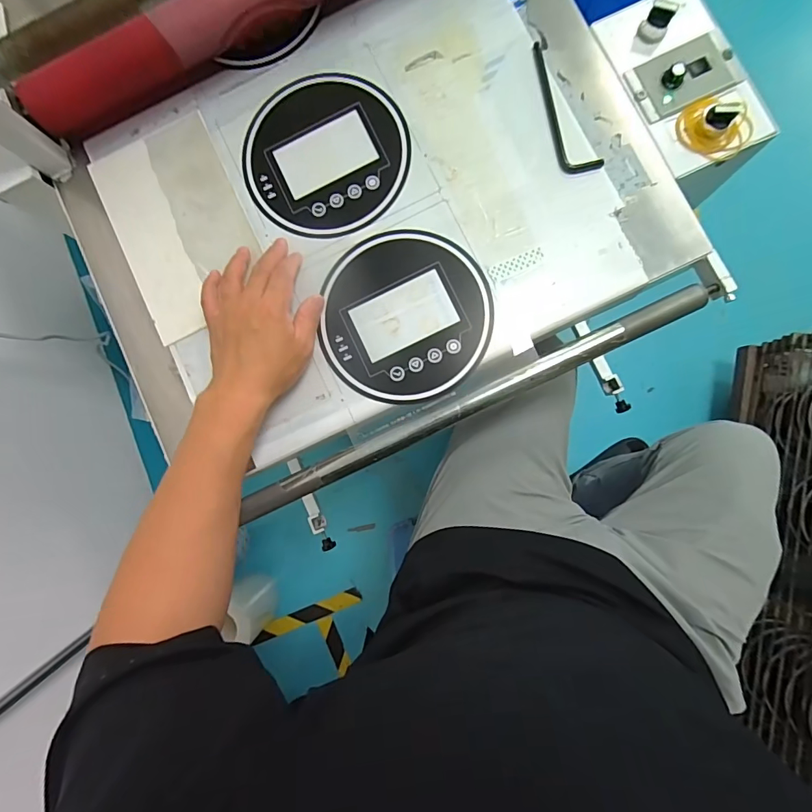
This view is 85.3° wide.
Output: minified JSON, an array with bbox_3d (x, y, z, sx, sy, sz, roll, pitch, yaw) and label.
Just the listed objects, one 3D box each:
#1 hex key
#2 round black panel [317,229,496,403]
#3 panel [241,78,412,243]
[{"bbox_3d":[0.147,-0.288,0.427,0.035,0.005,0.139,-21,85,3],"label":"hex key"},{"bbox_3d":[0.001,-0.088,0.429,0.158,0.004,0.162,0,86,5],"label":"round black panel"},{"bbox_3d":[-0.082,-0.256,0.446,0.159,0.005,0.167,0,86,5],"label":"panel"}]

